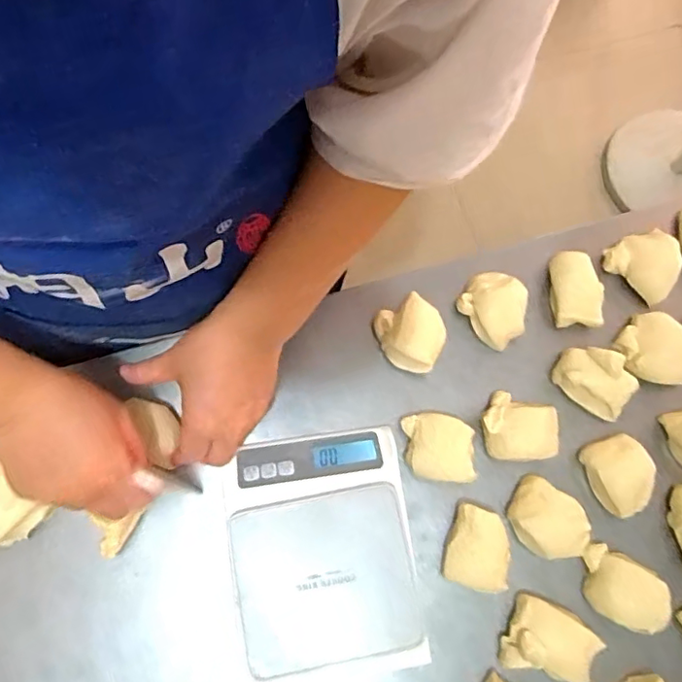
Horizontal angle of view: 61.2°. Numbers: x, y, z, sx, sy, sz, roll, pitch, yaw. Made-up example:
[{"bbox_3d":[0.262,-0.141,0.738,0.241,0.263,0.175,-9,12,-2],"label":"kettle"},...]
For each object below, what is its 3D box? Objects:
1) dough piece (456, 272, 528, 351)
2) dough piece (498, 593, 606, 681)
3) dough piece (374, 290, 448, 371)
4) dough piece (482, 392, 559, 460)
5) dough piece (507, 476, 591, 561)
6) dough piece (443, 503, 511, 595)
[{"bbox_3d":[0.145,-0.031,0.540,0.059,0.036,0.065,-34,79,-11],"label":"dough piece"},{"bbox_3d":[0.168,0.243,0.463,0.068,0.027,0.057,25,75,4],"label":"dough piece"},{"bbox_3d":[0.065,-0.004,0.527,0.057,0.048,0.066,-23,77,-9],"label":"dough piece"},{"bbox_3d":[0.156,0.073,0.502,0.062,0.041,0.059,-2,75,-4],"label":"dough piece"},{"bbox_3d":[0.174,0.152,0.490,0.065,0.030,0.052,37,76,7],"label":"dough piece"},{"bbox_3d":[0.114,0.171,0.478,0.048,0.031,0.062,16,74,1],"label":"dough piece"}]

